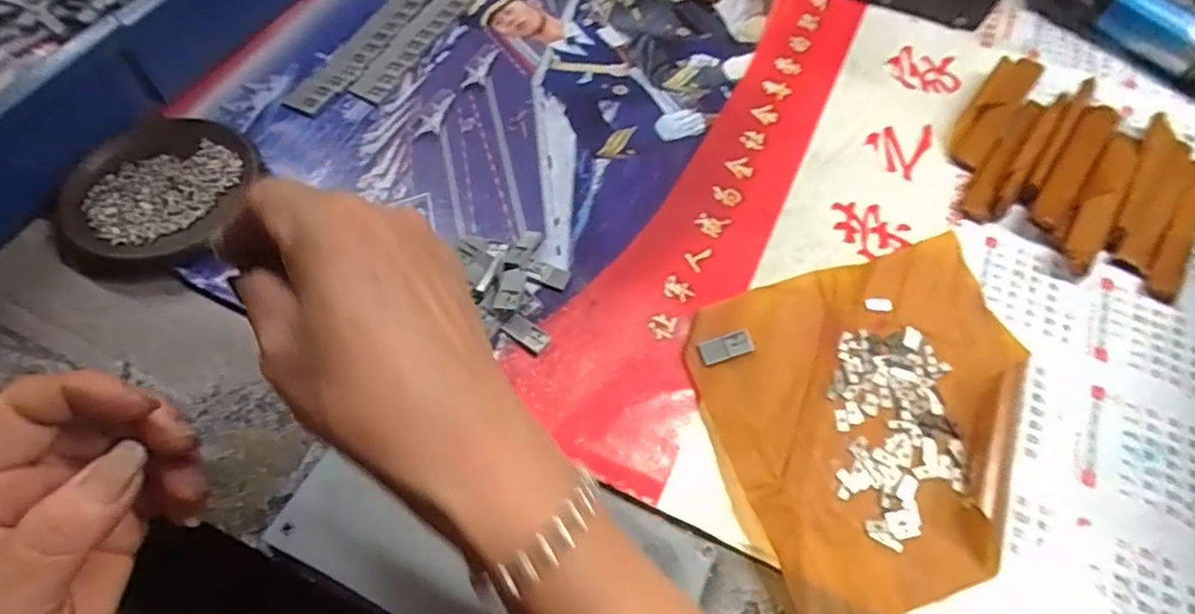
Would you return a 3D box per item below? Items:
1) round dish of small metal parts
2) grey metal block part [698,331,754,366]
[{"bbox_3d":[-0.274,-0.071,0.406,0.096,0.017,0.116,15,61,7],"label":"round dish of small metal parts"},{"bbox_3d":[0.072,0.023,0.362,0.030,0.004,0.013,-18,73,-1],"label":"grey metal block part"}]

